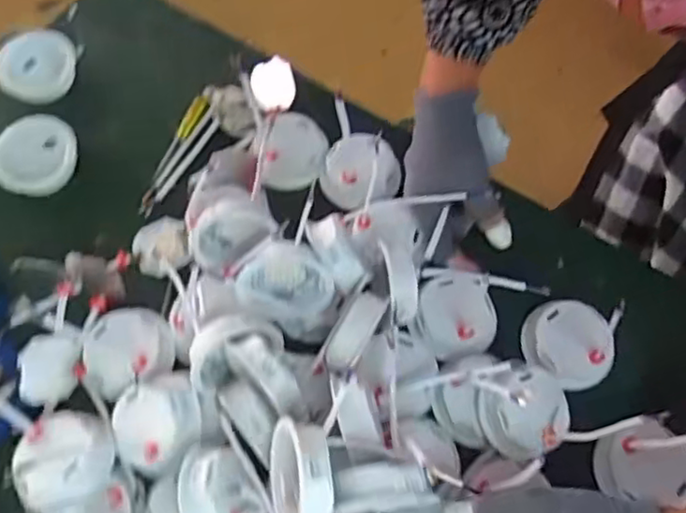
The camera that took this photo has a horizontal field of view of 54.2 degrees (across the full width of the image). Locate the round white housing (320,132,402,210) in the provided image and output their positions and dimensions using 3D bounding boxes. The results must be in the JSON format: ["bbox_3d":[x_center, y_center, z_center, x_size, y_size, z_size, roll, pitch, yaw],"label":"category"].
[{"bbox_3d":[0.012,-0.080,0.602,0.072,0.035,0.069,-6,85,16],"label":"round white housing"}]

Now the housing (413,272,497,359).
[{"bbox_3d":[0.091,0.046,0.543,0.064,0.022,0.065,-1,64,1],"label":"housing"}]

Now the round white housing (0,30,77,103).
[{"bbox_3d":[-0.296,-0.183,0.650,0.070,0.026,0.070,-1,64,1],"label":"round white housing"}]

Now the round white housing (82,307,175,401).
[{"bbox_3d":[-0.168,0.073,0.526,0.068,0.022,0.066,-1,64,1],"label":"round white housing"}]

